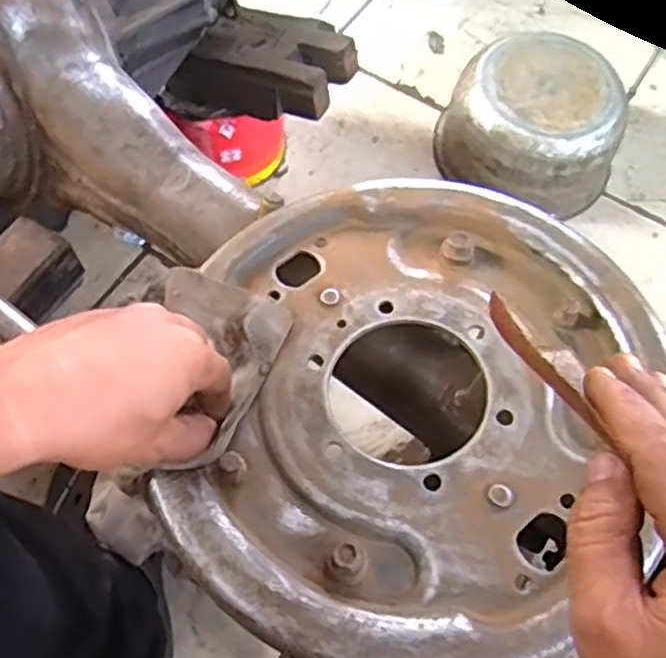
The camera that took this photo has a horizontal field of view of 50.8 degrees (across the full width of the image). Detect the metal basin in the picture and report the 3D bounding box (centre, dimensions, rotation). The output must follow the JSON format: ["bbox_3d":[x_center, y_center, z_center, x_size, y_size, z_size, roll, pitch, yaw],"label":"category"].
[{"bbox_3d":[0.246,-0.251,0.890,0.201,0.131,0.192,1,66,-1],"label":"metal basin"}]

